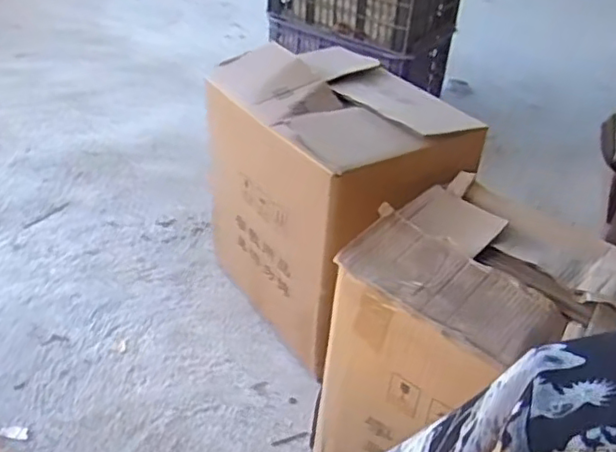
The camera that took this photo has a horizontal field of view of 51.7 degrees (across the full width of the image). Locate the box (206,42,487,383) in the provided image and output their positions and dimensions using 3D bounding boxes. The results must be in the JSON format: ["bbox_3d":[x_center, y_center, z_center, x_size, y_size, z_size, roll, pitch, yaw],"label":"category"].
[{"bbox_3d":[0.053,-0.060,1.178,0.317,0.438,0.415,-20,42,-29],"label":"box"}]

